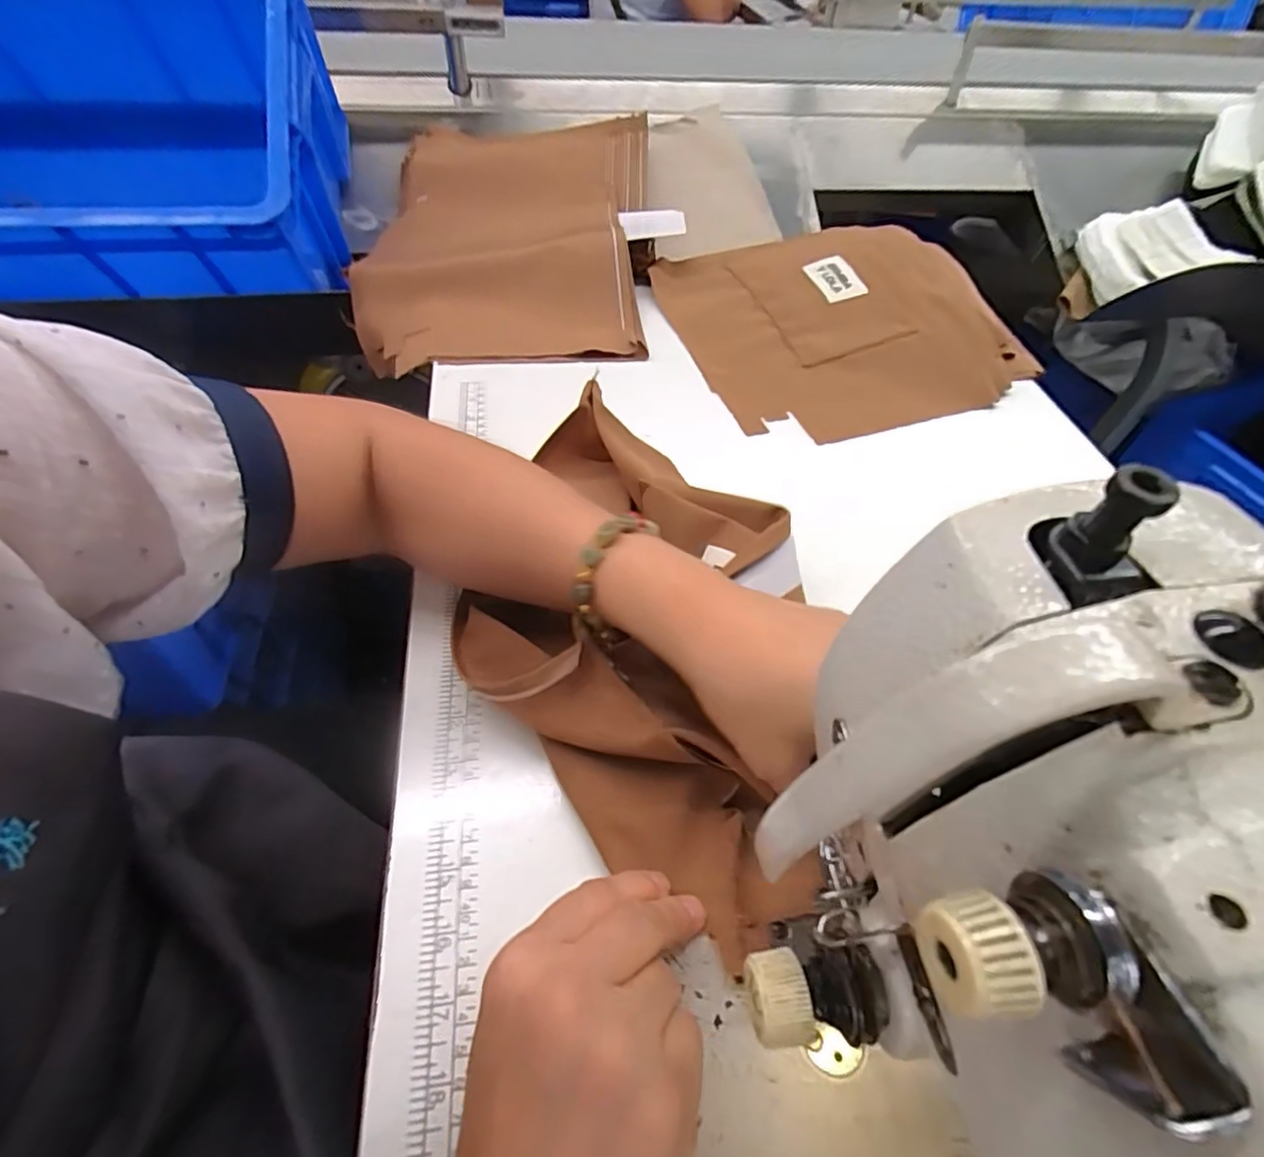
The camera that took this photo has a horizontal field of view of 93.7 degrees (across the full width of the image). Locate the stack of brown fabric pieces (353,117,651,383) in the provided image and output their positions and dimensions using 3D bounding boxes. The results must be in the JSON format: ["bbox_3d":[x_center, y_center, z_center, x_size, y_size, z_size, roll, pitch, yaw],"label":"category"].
[{"bbox_3d":[-0.137,-0.391,0.666,0.298,0.054,0.472,2,52,-2],"label":"stack of brown fabric pieces"}]

